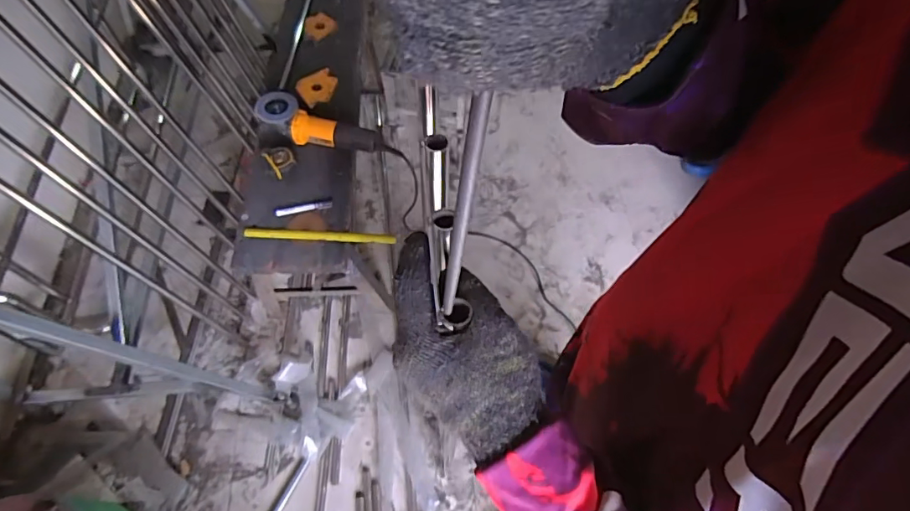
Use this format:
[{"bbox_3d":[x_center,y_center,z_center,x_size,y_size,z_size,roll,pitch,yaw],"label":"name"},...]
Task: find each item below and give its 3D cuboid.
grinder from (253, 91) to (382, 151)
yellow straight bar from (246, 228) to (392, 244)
[{"bbox_3d":[-0.349,-0.321,1.179,0.252,0.080,0.089,16,64,-13],"label":"grinder"},{"bbox_3d":[-0.300,-0.048,1.078,0.332,0.015,0.023,2,64,2],"label":"yellow straight bar"}]

